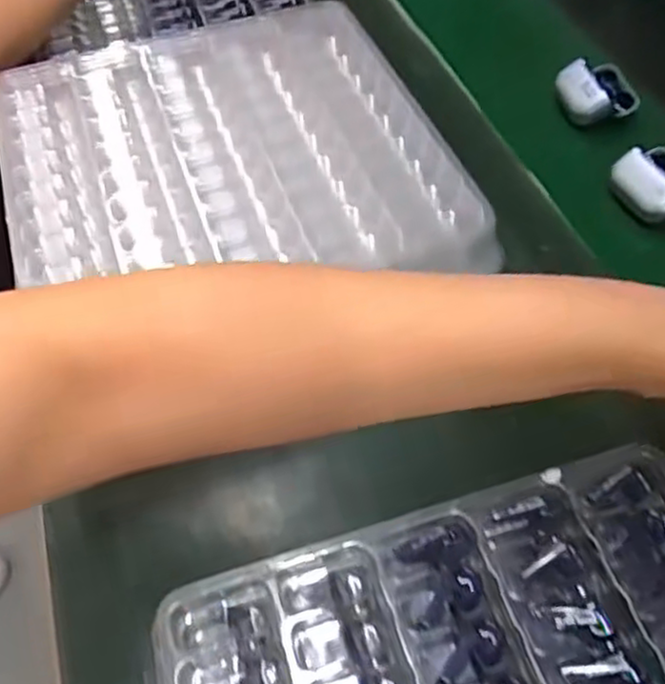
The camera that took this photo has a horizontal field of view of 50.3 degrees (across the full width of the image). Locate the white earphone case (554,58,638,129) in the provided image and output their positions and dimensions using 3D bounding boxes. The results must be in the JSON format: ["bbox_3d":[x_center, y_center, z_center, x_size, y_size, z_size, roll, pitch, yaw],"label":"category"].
[{"bbox_3d":[0.208,-0.199,0.557,0.055,0.027,0.055,-15,55,-7],"label":"white earphone case"}]

